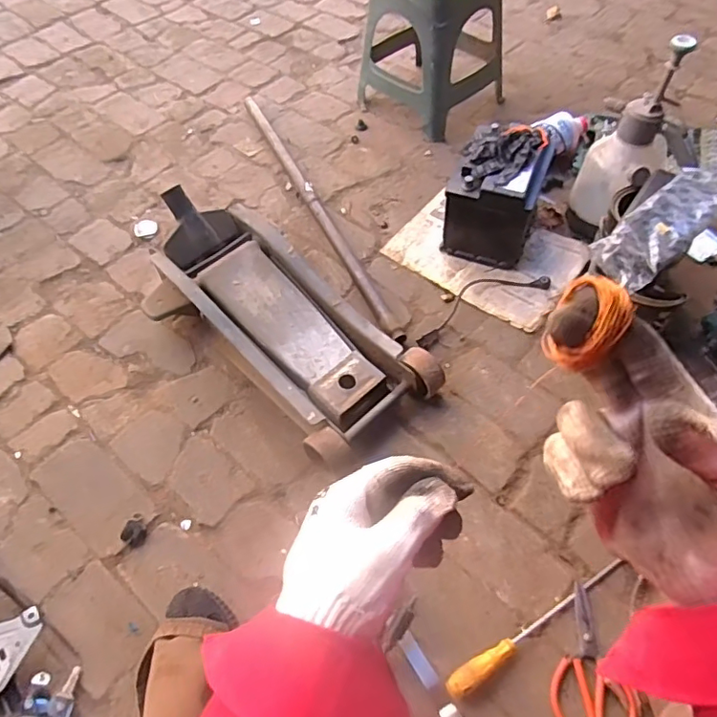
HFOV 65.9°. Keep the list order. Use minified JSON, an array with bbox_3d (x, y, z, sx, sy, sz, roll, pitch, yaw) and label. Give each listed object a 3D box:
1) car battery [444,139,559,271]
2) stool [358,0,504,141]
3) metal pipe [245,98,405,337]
[{"bbox_3d":[0.283,-0.326,1.144,0.167,0.184,0.194,19,60,14],"label":"car battery"},{"bbox_3d":[0.186,-0.783,1.358,0.272,0.318,0.267,-40,64,-21],"label":"stool"},{"bbox_3d":[-0.098,-0.354,1.251,0.036,0.035,0.822,-22,58,-12],"label":"metal pipe"}]

